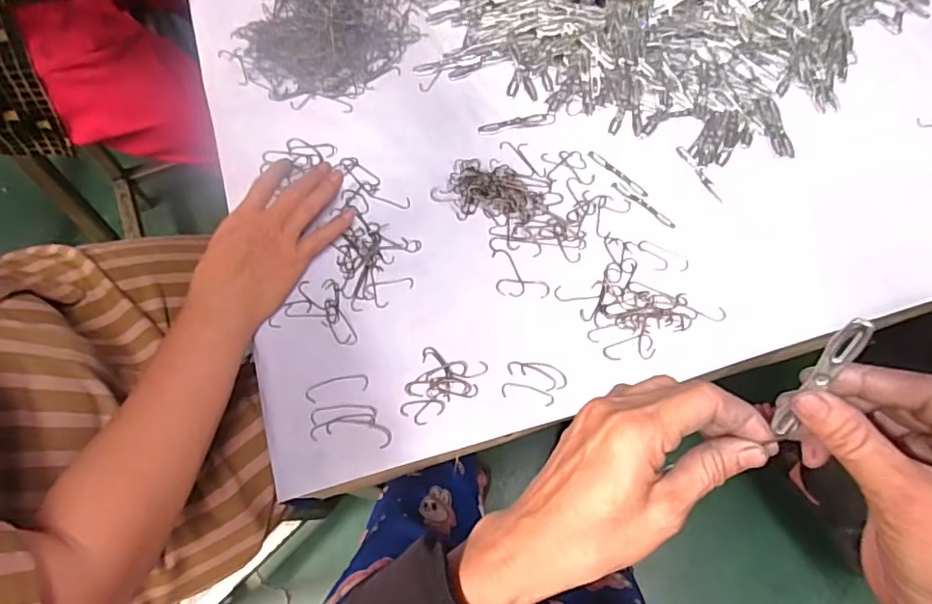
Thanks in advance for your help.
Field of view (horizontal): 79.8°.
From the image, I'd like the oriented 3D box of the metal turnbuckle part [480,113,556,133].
[{"bbox_3d":[0.050,-0.175,0.546,0.077,0.006,0.013,-10,69,-6],"label":"metal turnbuckle part"}]

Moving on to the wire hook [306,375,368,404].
[{"bbox_3d":[-0.102,0.067,0.441,0.048,0.004,0.016,-14,70,-7],"label":"wire hook"}]

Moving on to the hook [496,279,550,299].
[{"bbox_3d":[0.049,-0.013,0.481,0.046,0.004,0.016,4,69,-1],"label":"hook"}]

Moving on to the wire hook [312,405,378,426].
[{"bbox_3d":[-0.095,0.088,0.434,0.050,0.004,0.016,1,69,-2],"label":"wire hook"}]

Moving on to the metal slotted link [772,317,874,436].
[{"bbox_3d":[0.147,0.032,0.235,0.011,0.066,0.006,16,40,4],"label":"metal slotted link"}]

